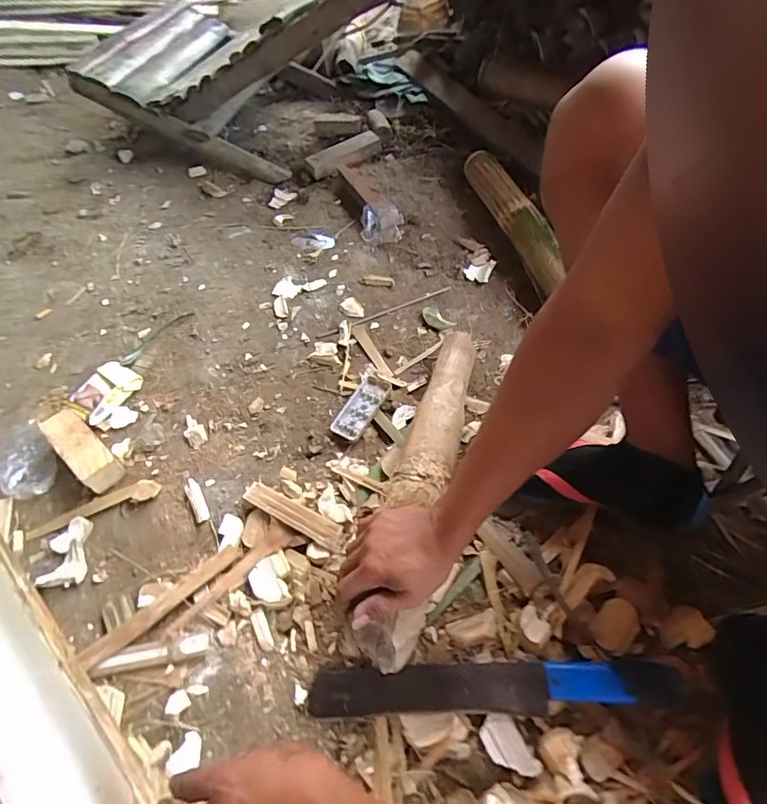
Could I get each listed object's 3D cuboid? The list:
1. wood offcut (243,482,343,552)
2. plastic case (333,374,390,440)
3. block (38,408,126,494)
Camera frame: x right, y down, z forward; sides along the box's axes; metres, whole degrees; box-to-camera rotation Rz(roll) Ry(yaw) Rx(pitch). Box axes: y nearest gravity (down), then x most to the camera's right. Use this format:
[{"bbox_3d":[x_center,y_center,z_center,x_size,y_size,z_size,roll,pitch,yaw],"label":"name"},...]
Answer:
[{"bbox_3d":[-0.111,0.141,0.589,0.143,0.018,0.033,25,62,18],"label":"wood offcut"},{"bbox_3d":[-0.030,0.008,0.692,0.046,0.017,0.108,27,63,19],"label":"plastic case"},{"bbox_3d":[-0.413,0.063,0.644,0.140,0.044,0.051,37,64,25],"label":"block"}]

